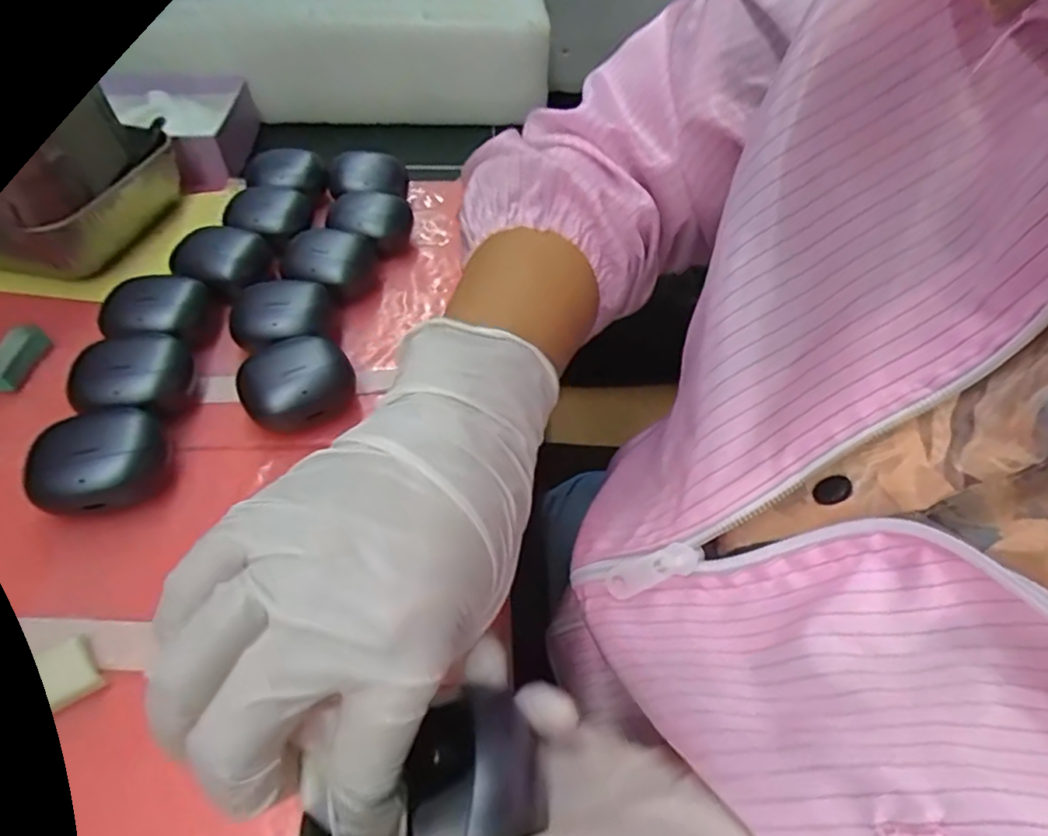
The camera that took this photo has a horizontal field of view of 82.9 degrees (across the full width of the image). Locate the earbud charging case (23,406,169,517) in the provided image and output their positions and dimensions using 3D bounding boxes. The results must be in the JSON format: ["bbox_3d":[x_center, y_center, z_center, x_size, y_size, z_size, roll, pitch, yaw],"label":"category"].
[{"bbox_3d":[-0.198,0.021,0.283,0.057,0.031,0.059,-22,55,-19],"label":"earbud charging case"}]

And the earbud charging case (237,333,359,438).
[{"bbox_3d":[-0.120,-0.018,0.314,0.054,0.033,0.046,-23,55,-19],"label":"earbud charging case"}]

